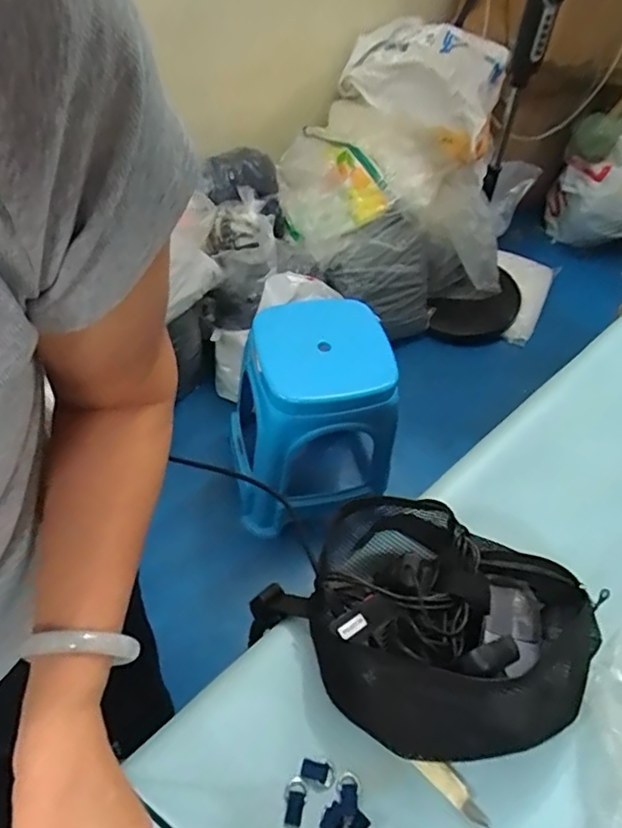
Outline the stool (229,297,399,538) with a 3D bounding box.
[{"bbox_3d":[-0.001,0.012,1.314,0.342,0.467,0.309,-6,54,-10],"label":"stool"}]

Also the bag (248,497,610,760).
[{"bbox_3d":[0.103,0.184,0.511,0.285,0.116,0.199,27,55,14],"label":"bag"}]

